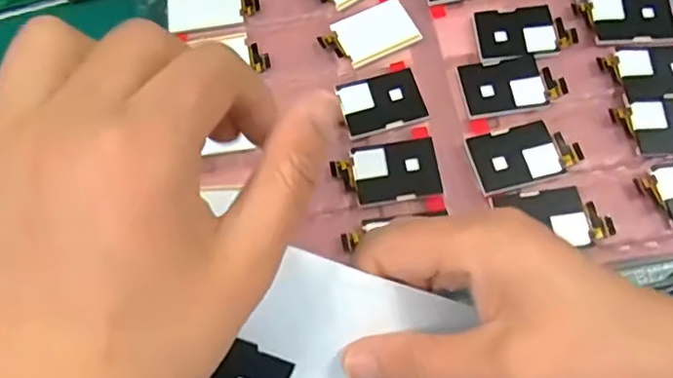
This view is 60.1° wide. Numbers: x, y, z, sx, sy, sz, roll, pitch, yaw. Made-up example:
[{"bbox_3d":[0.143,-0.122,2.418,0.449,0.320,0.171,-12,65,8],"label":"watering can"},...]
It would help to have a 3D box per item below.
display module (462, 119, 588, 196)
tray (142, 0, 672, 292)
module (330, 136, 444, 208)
[{"bbox_3d":[0.103,-0.020,0.321,0.057,0.004,0.035,-16,68,-5],"label":"display module"},{"bbox_3d":[0.069,-0.062,0.346,0.330,0.027,0.255,-9,68,-2],"label":"tray"},{"bbox_3d":[0.028,-0.010,0.322,0.057,0.006,0.036,-8,68,-1],"label":"module"}]

